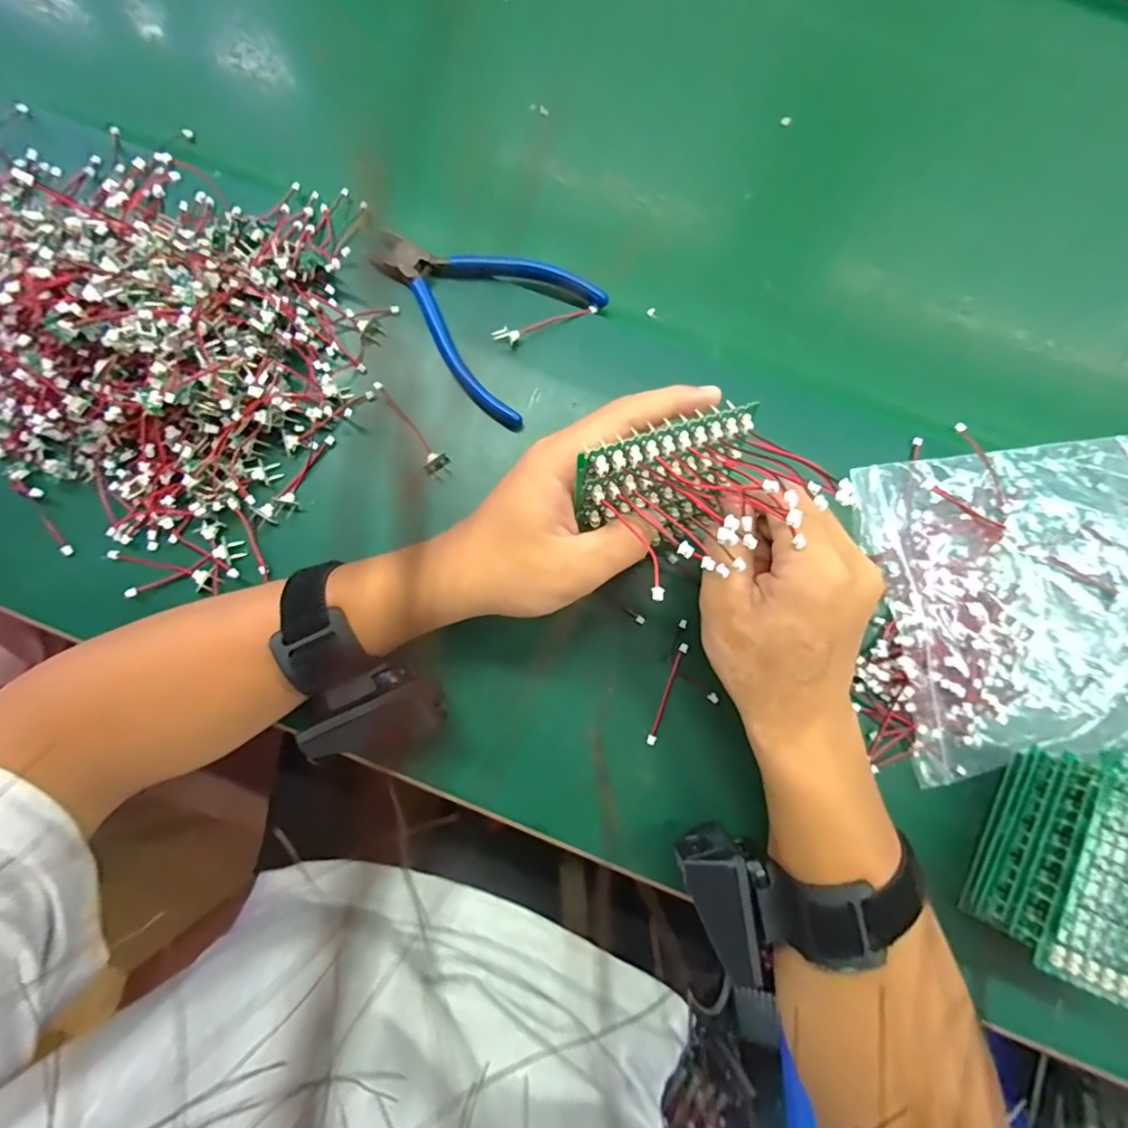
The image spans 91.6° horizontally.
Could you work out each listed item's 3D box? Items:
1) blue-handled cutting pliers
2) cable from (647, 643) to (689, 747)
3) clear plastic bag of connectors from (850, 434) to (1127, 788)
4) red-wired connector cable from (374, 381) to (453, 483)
[{"bbox_3d":[-0.056,-0.159,0.336,0.131,0.017,0.099,34,80,6],"label":"blue-handled cutting pliers"},{"bbox_3d":[0.058,0.072,0.304,0.004,0.005,0.058,21,79,3],"label":"cable"},{"bbox_3d":[0.295,0.013,0.304,0.239,0.023,0.167,-9,79,-3],"label":"clear plastic bag of connectors"},{"bbox_3d":[-0.089,-0.078,0.325,0.015,0.014,0.068,-34,81,-7],"label":"red-wired connector cable"}]

